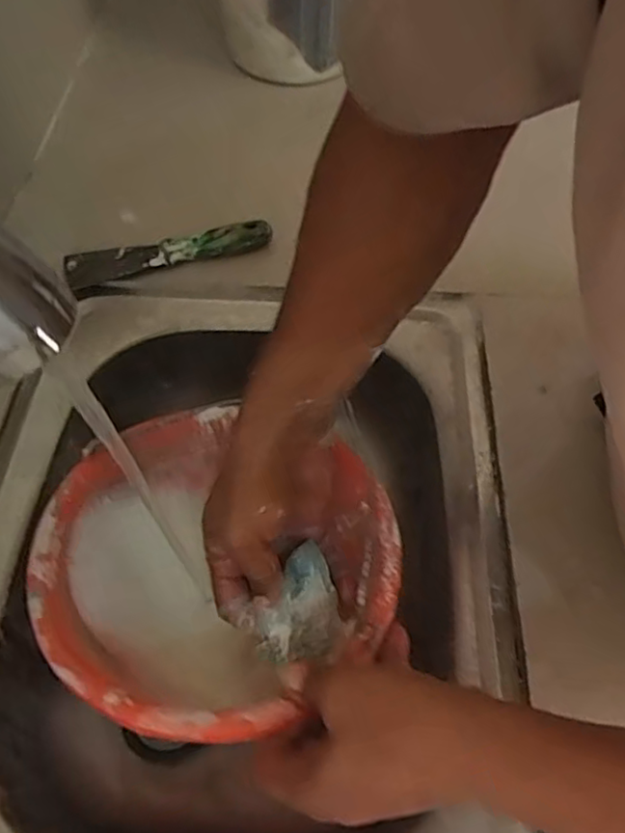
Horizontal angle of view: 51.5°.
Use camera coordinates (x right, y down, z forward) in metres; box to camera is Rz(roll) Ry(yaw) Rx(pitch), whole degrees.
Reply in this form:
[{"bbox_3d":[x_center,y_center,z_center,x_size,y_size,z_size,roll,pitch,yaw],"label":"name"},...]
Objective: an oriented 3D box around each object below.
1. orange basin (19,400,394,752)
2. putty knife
[{"bbox_3d":[-0.071,0.120,0.474,0.239,0.122,0.213,27,59,17],"label":"orange basin"},{"bbox_3d":[-0.139,-0.162,0.625,0.195,0.022,0.039,-13,56,-9],"label":"putty knife"}]

